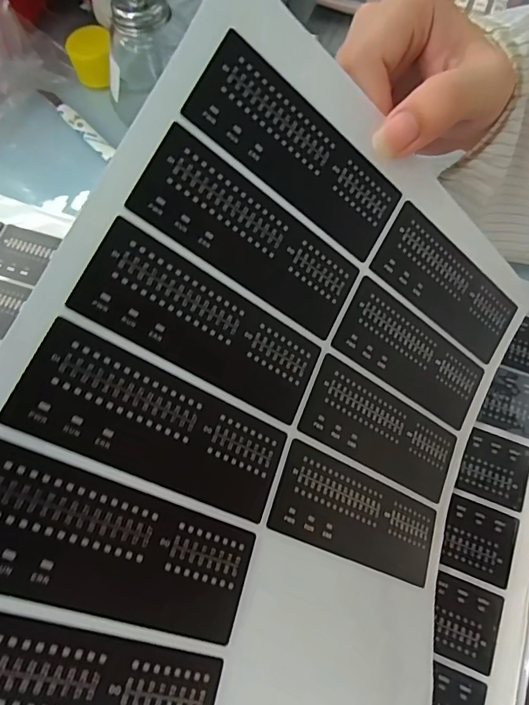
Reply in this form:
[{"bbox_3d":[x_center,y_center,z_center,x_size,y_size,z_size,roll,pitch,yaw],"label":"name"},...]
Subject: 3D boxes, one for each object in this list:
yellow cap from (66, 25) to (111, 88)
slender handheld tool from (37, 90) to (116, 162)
[{"bbox_3d":[-0.145,-0.250,0.369,0.034,0.028,0.034,-3,69,0],"label":"yellow cap"},{"bbox_3d":[-0.156,-0.192,0.361,0.012,0.004,0.102,-41,74,-14],"label":"slender handheld tool"}]

